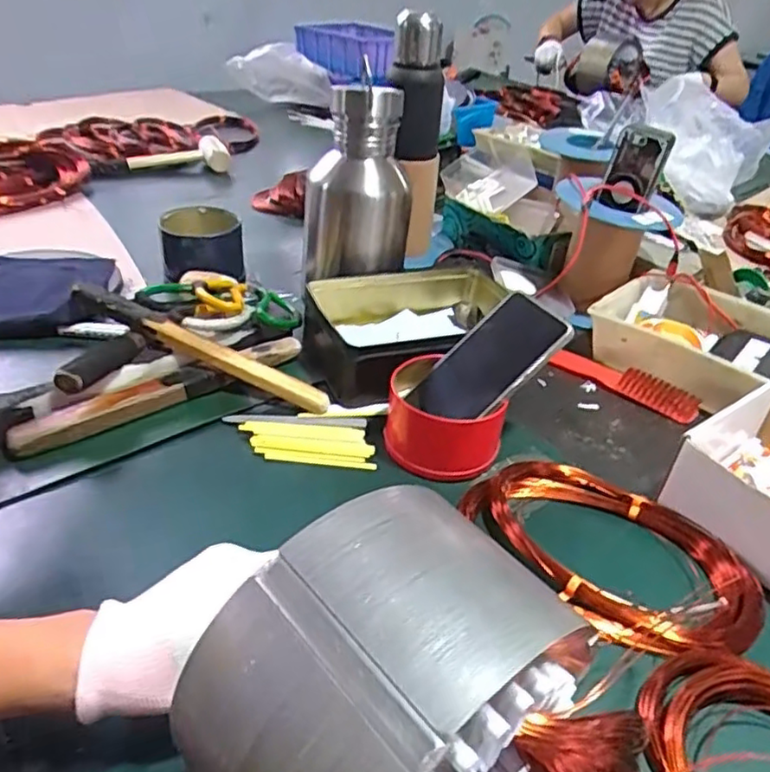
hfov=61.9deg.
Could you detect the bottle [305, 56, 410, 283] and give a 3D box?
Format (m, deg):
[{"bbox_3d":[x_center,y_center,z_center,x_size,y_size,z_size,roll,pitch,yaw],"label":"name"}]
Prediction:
[{"bbox_3d":[-0.032,-0.219,0.729,0.094,0.211,0.096,-23,44,-33],"label":"bottle"}]

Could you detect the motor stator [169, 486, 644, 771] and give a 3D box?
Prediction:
[{"bbox_3d":[0.006,0.136,0.244,0.129,0.140,0.118,-25,45,-34],"label":"motor stator"}]

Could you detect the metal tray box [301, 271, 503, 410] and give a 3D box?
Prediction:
[{"bbox_3d":[0.035,-0.062,0.691,0.239,0.059,0.174,-9,38,-17],"label":"metal tray box"}]

